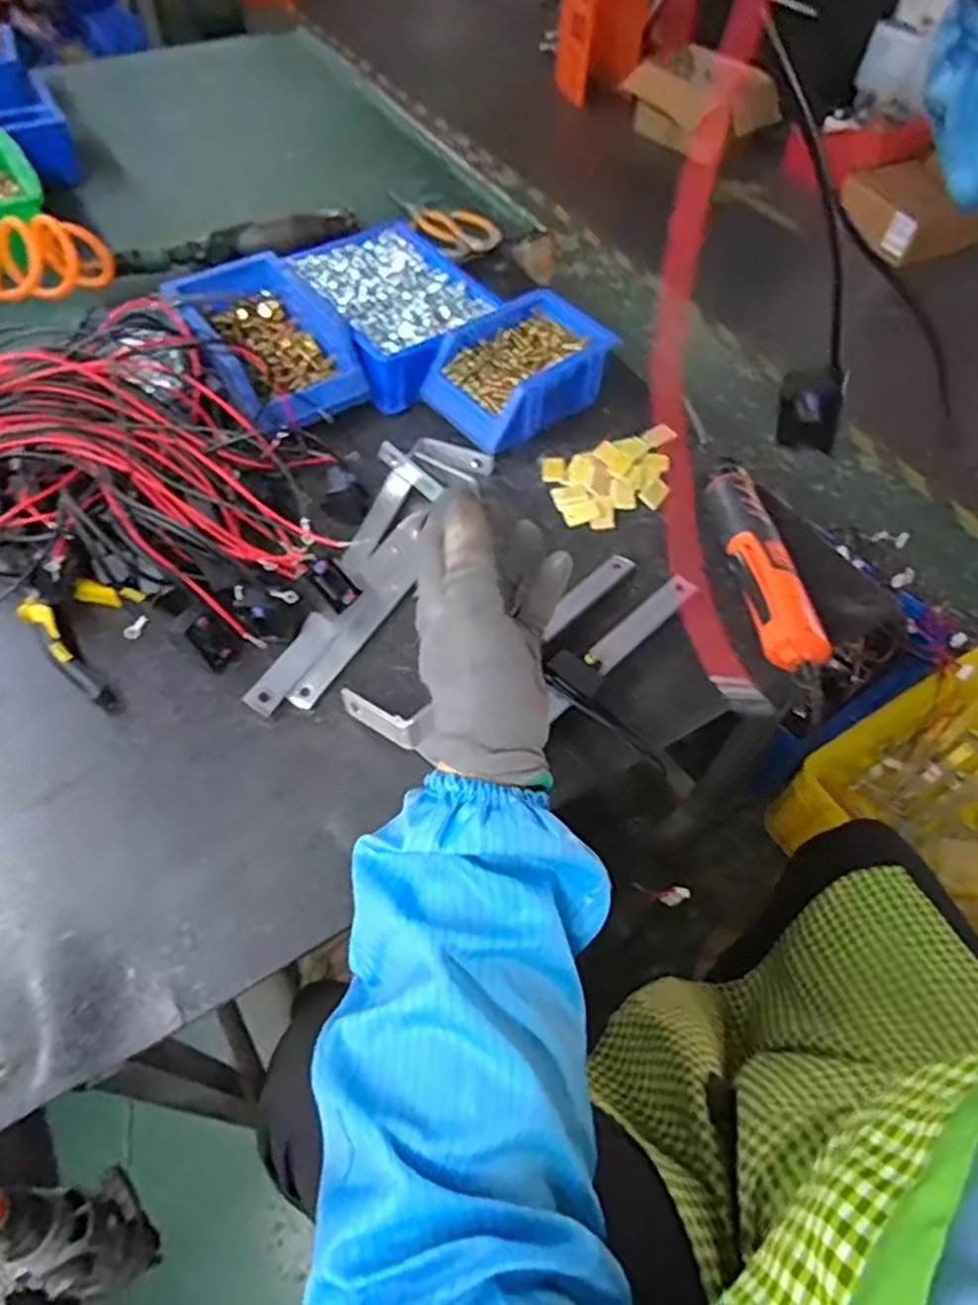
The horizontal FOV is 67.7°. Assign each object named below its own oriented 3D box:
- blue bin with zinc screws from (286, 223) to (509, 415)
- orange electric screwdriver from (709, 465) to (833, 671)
[{"bbox_3d":[-0.095,-0.339,0.727,0.153,0.061,0.194,-35,65,-23],"label":"blue bin with zinc screws"},{"bbox_3d":[0.212,-0.065,0.572,0.046,0.044,0.180,-4,57,-5],"label":"orange electric screwdriver"}]

